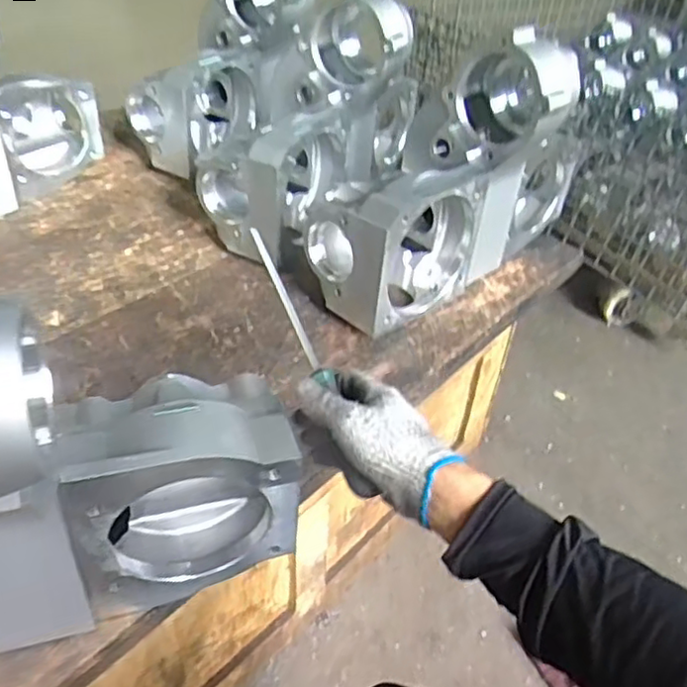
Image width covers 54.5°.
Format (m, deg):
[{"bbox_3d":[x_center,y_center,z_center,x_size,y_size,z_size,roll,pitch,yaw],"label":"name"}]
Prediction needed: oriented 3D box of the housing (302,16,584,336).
[{"bbox_3d":[0.171,-0.236,0.908,0.205,0.316,0.488,29,45,25],"label":"housing"}]

